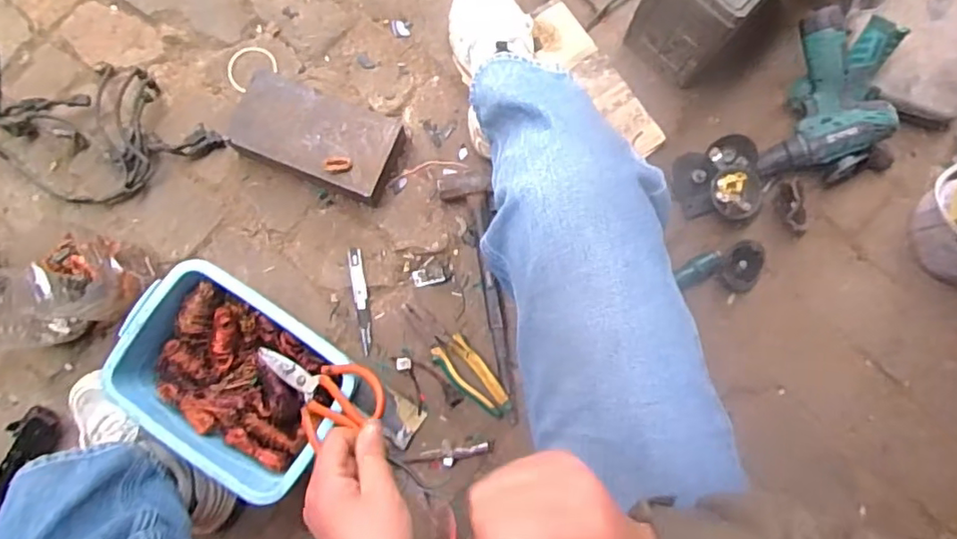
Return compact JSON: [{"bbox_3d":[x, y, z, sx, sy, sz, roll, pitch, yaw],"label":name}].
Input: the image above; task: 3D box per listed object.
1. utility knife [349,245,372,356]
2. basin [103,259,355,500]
[{"bbox_3d":[-0.171,0.046,0.875,0.021,0.014,0.154,-11,84,-1],"label":"utility knife"},{"bbox_3d":[-0.302,0.134,0.735,0.292,0.087,0.200,36,85,4],"label":"basin"}]

